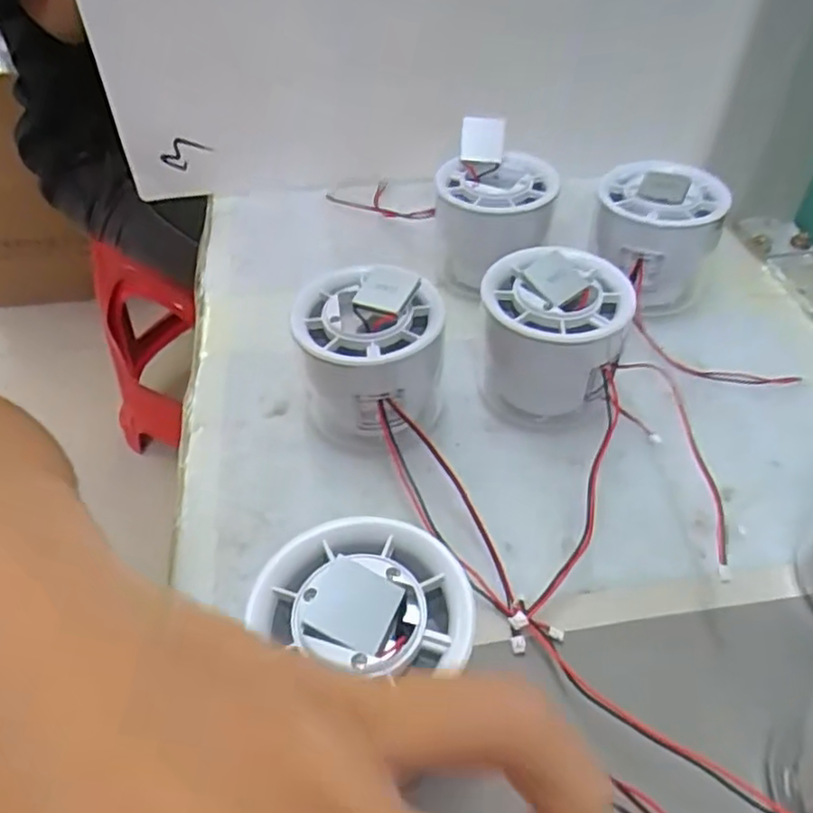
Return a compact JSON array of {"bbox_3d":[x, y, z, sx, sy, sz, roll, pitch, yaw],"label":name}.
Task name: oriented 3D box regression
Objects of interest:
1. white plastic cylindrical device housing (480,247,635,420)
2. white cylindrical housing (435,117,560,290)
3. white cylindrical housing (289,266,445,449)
[{"bbox_3d":[0.057,-0.025,0.279,0.053,0.060,0.050,-1,46,1],"label":"white plastic cylindrical device housing"},{"bbox_3d":[0.042,-0.094,0.333,0.055,0.062,0.056,-2,46,-1],"label":"white cylindrical housing"},{"bbox_3d":[-0.014,-0.015,0.271,0.054,0.064,0.049,-3,46,-2],"label":"white cylindrical housing"}]

